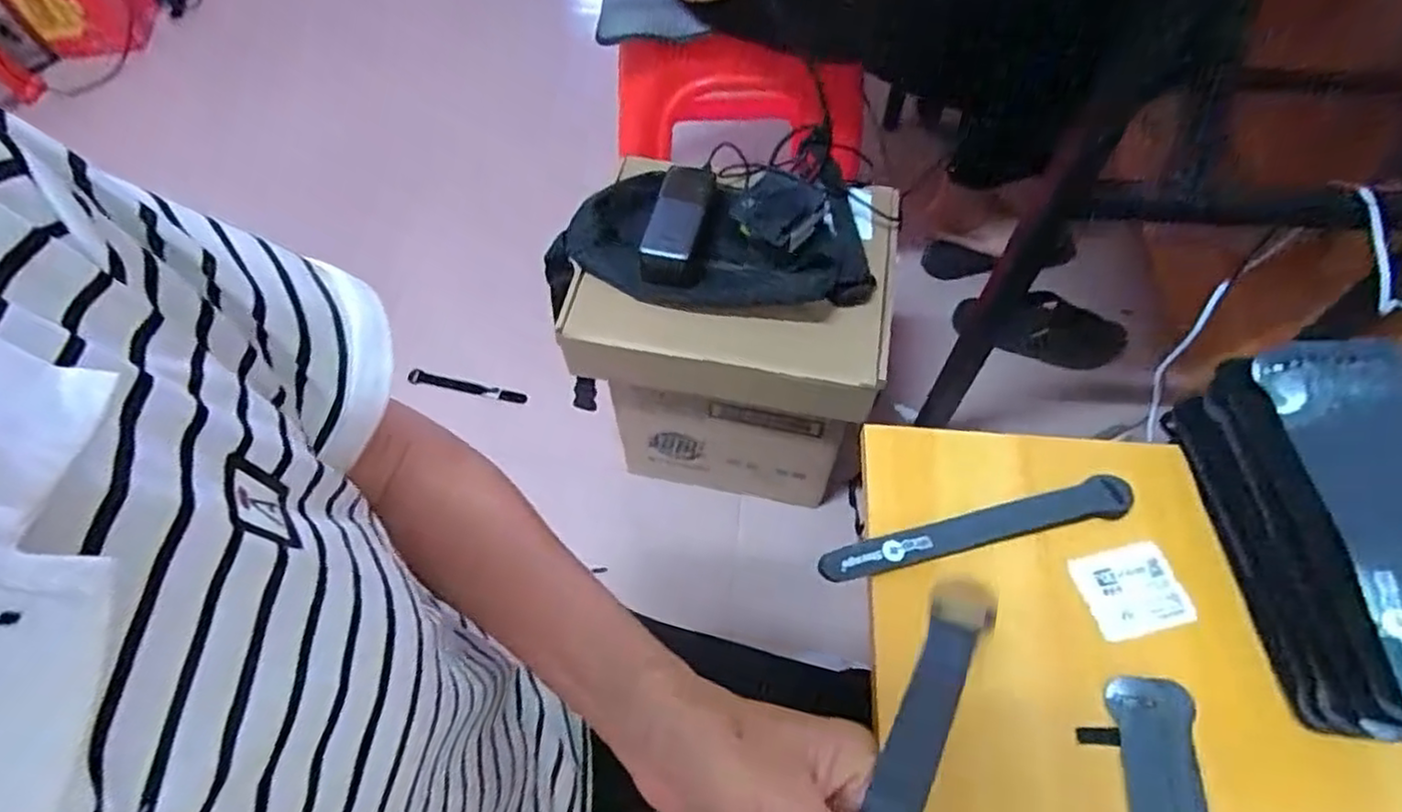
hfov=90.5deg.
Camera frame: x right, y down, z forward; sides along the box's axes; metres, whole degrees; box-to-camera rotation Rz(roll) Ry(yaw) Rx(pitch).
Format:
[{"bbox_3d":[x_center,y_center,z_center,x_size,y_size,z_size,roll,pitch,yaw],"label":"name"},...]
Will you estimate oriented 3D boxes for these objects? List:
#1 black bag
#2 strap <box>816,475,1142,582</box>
[{"bbox_3d":[0.005,-0.174,0.723,0.327,0.060,0.145,0,58,3],"label":"black bag"},{"bbox_3d":[0.170,0.075,0.426,0.200,0.006,0.023,-11,73,-8],"label":"strap"}]

